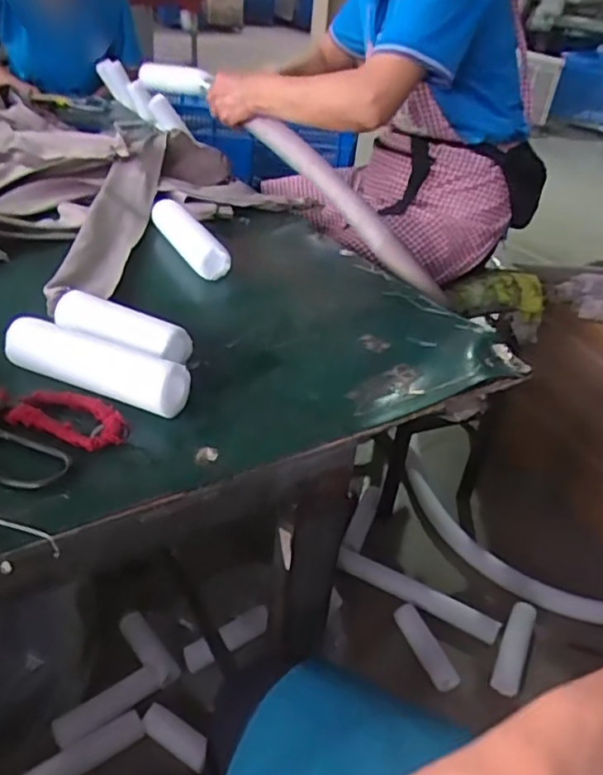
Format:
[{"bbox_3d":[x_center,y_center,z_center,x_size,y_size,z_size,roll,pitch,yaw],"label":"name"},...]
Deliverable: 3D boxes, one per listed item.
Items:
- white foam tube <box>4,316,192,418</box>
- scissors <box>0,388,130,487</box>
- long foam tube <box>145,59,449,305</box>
[{"bbox_3d":[-0.176,-0.018,0.532,0.162,0.044,0.037,17,35,15],"label":"white foam tube"},{"bbox_3d":[-0.232,0.015,0.494,0.185,0.013,0.107,26,39,27],"label":"scissors"},{"bbox_3d":[-0.046,-0.385,1.020,0.053,0.074,0.757,-22,56,-35],"label":"long foam tube"}]

